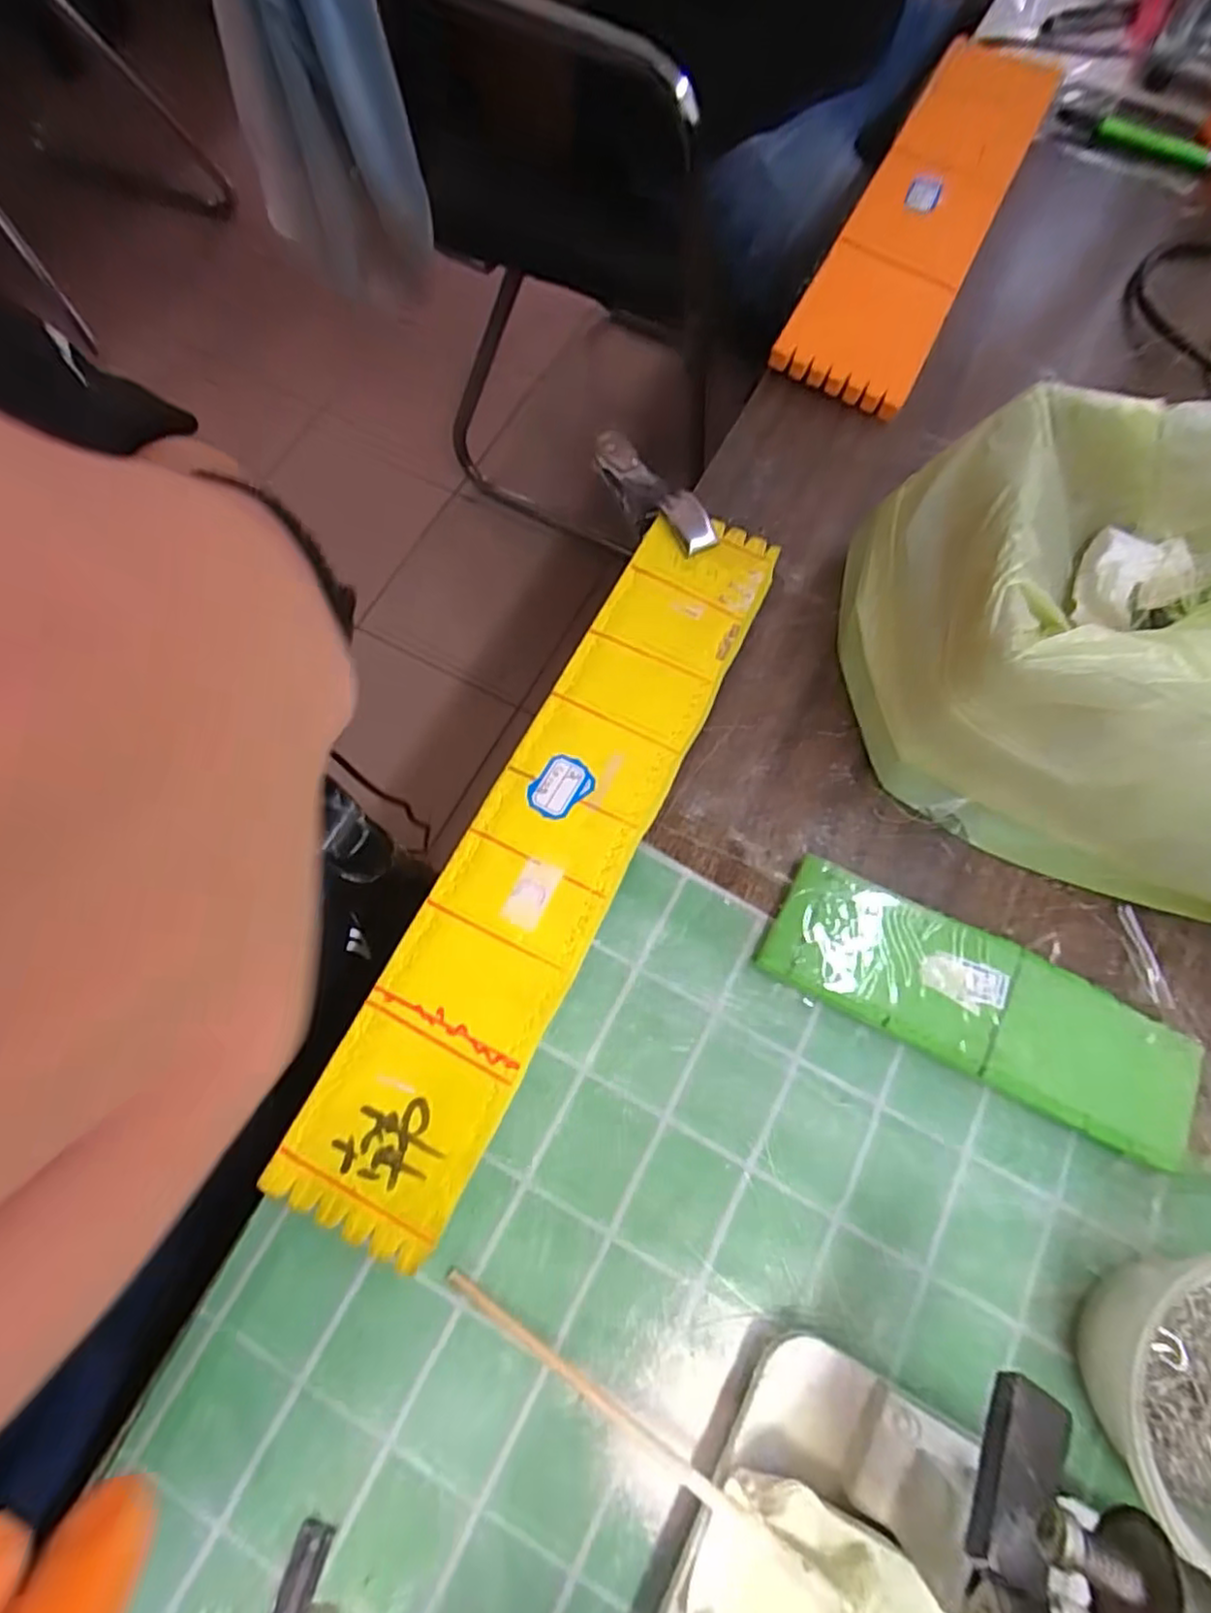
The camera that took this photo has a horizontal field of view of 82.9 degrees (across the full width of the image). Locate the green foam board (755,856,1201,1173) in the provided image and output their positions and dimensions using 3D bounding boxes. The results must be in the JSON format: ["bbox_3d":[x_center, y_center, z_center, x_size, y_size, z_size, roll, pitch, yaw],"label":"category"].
[{"bbox_3d":[0.158,0.084,0.293,0.176,0.015,0.057,27,74,7],"label":"green foam board"}]

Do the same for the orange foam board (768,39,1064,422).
[{"bbox_3d":[0.210,-0.390,0.438,0.079,0.025,0.343,26,73,7],"label":"orange foam board"}]

